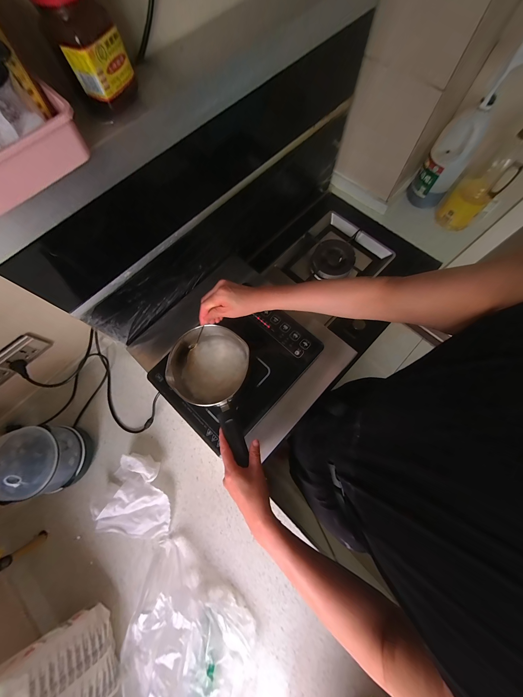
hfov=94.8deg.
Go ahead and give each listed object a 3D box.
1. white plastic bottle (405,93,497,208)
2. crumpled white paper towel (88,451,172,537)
[{"bbox_3d":[0.616,-0.627,0.794,0.125,0.298,0.120,36,76,11],"label":"white plastic bottle"},{"bbox_3d":[-0.319,0.373,0.601,0.186,0.065,0.181,11,73,4],"label":"crumpled white paper towel"}]

